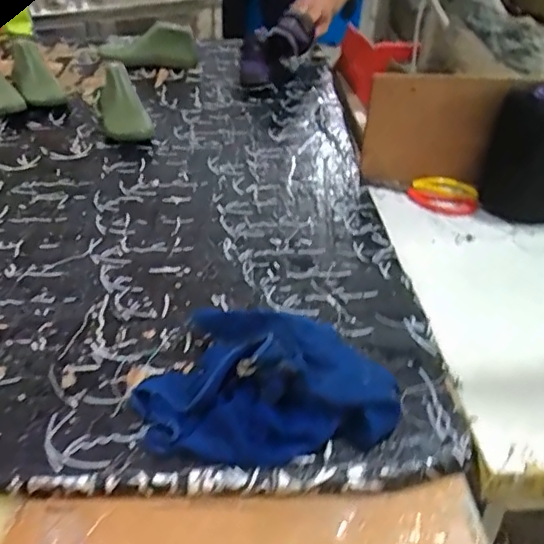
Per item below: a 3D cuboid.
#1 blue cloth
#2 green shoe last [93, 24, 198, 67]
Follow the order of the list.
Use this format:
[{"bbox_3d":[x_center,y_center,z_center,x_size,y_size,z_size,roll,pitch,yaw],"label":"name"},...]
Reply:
[{"bbox_3d":[-0.006,0.088,0.465,0.203,0.058,0.154,16,40,21],"label":"blue cloth"},{"bbox_3d":[-0.241,-0.448,1.152,0.223,0.059,0.061,15,40,19],"label":"green shoe last"}]

